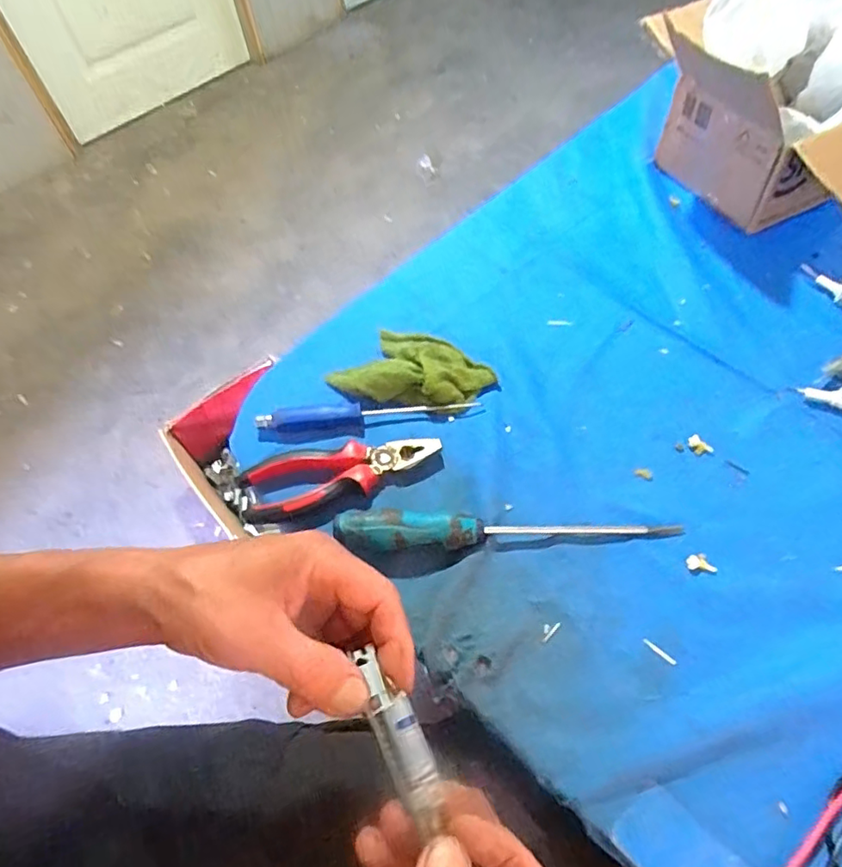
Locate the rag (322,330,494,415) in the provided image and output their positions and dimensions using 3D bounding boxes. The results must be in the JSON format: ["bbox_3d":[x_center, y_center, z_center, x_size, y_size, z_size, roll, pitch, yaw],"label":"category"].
[{"bbox_3d":[-0.009,-0.054,0.510,0.120,0.024,0.089,31,64,22],"label":"rag"}]

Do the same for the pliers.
[{"bbox_3d":[-0.065,0.029,0.462,0.158,0.017,0.053,-15,57,-5],"label":"pliers"}]

